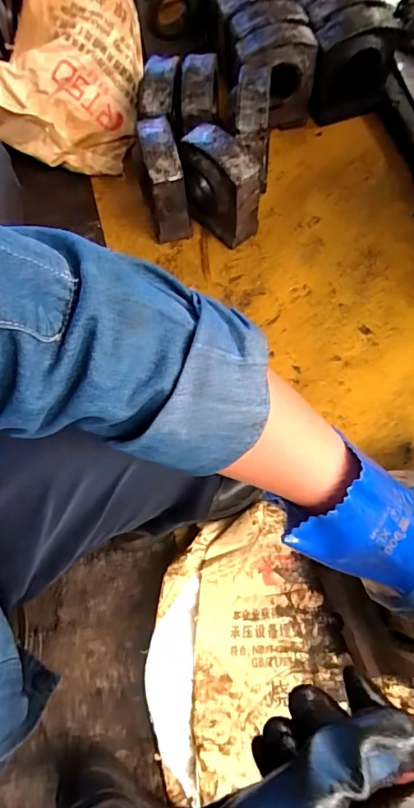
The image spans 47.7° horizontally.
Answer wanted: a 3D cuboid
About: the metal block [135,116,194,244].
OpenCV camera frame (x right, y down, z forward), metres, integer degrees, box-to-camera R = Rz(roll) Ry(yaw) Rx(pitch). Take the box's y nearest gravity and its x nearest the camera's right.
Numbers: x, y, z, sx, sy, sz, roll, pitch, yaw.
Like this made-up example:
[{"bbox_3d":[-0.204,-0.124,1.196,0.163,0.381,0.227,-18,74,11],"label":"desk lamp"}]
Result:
[{"bbox_3d":[-0.093,-0.488,1.012,0.081,0.185,0.204,-10,68,-1],"label":"metal block"}]

